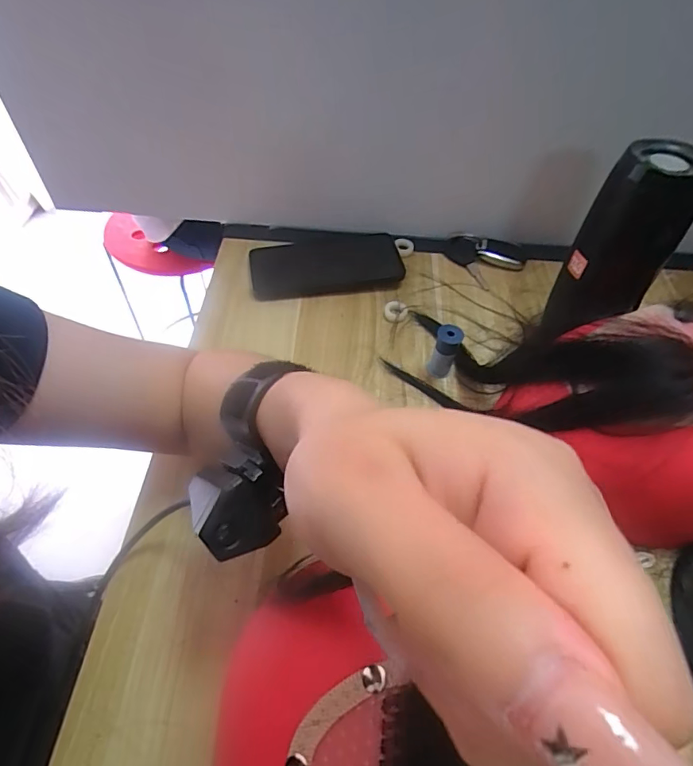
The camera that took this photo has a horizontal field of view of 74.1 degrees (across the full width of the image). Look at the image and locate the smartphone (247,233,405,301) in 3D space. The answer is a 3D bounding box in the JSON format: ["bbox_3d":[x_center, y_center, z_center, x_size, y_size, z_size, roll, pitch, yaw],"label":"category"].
[{"bbox_3d":[-0.022,-0.131,0.504,0.161,0.011,0.088,-7,54,-8],"label":"smartphone"}]

